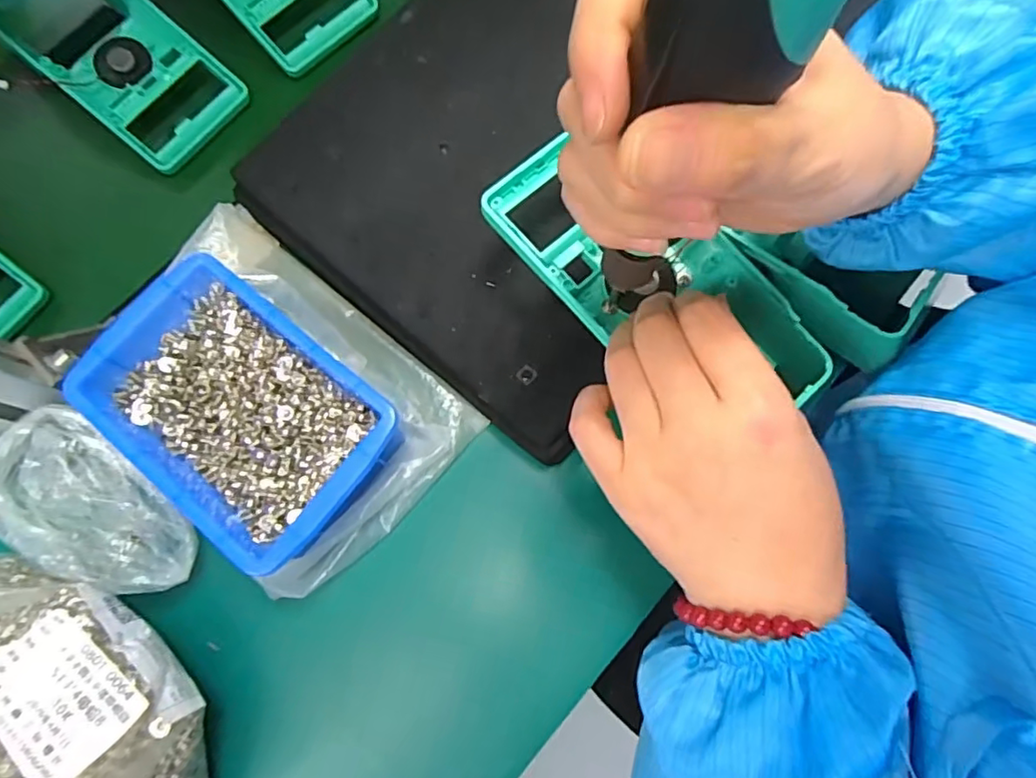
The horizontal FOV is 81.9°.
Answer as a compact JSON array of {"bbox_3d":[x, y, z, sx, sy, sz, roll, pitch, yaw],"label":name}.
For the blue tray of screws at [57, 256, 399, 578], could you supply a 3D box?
[{"bbox_3d":[-0.140,0.009,0.300,0.157,0.034,0.103,37,76,11],"label":"blue tray of screws"}]

